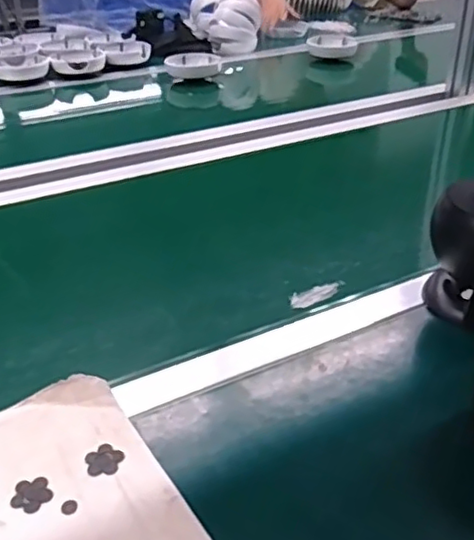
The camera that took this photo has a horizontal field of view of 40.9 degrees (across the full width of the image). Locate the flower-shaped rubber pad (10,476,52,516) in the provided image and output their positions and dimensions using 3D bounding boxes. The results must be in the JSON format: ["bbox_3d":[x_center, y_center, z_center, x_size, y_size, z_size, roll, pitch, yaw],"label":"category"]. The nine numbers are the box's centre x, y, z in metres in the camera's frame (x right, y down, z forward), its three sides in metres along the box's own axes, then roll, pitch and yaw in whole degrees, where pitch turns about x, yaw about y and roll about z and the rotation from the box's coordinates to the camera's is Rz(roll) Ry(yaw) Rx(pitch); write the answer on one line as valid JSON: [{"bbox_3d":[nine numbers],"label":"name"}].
[{"bbox_3d":[-0.137,0.150,0.422,0.025,0.004,0.025,-18,35,-27],"label":"flower-shaped rubber pad"}]

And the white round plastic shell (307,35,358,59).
[{"bbox_3d":[0.225,-0.531,1.506,0.113,0.043,0.047,4,31,8],"label":"white round plastic shell"}]

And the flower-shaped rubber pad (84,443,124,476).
[{"bbox_3d":[-0.092,0.133,0.446,0.025,0.004,0.026,-9,32,-14],"label":"flower-shaped rubber pad"}]

